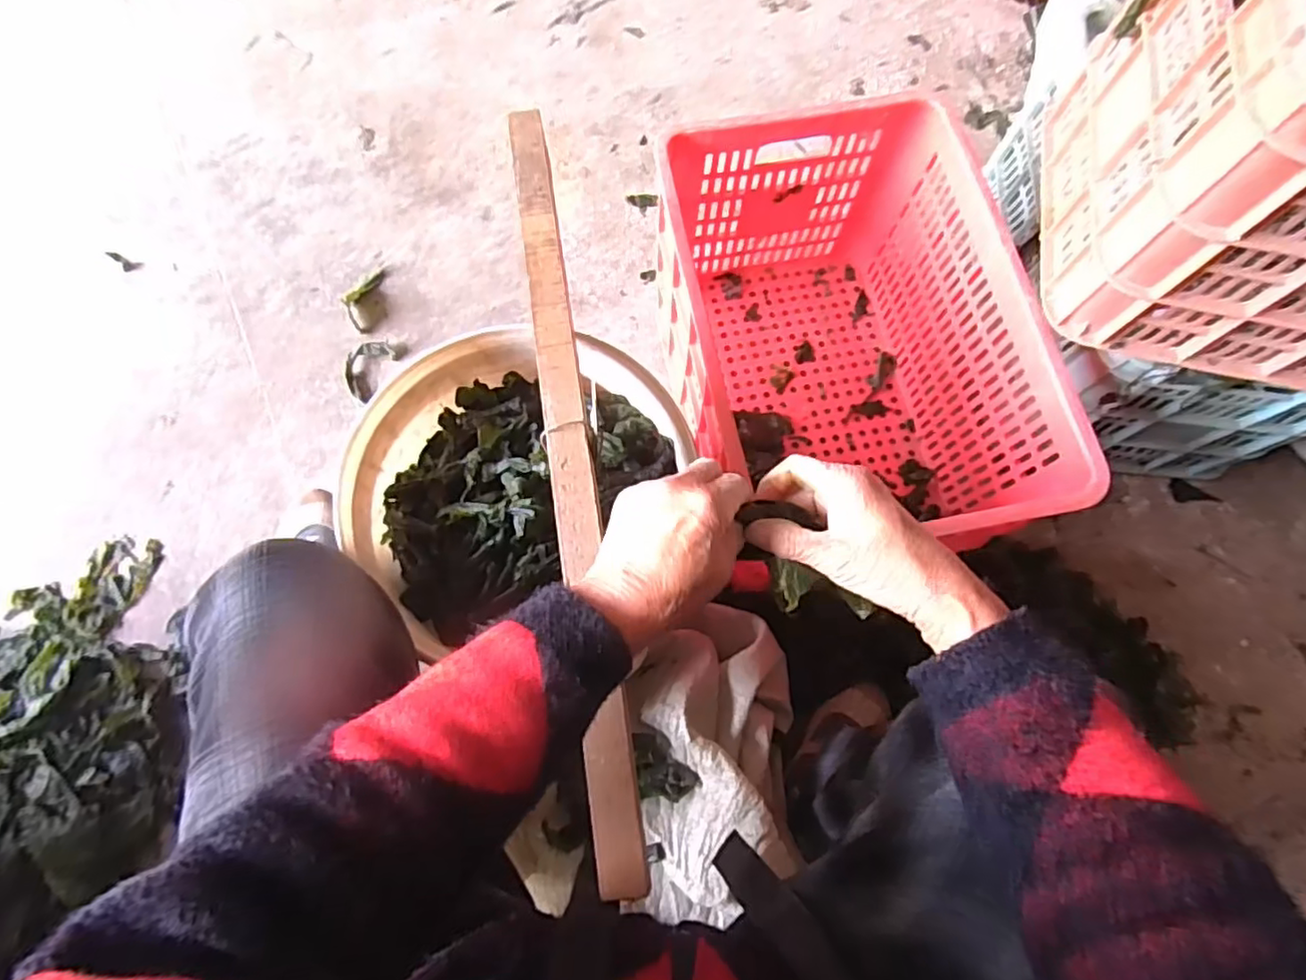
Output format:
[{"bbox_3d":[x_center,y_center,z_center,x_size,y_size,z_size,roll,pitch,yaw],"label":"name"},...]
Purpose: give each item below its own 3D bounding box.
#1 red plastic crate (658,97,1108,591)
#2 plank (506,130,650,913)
[{"bbox_3d":[0.217,-0.165,0.802,0.351,0.288,0.501,-12,73,-4],"label":"red plastic crate"},{"bbox_3d":[-0.063,-0.041,0.473,0.031,0.010,0.603,-8,72,-5],"label":"plank"}]

